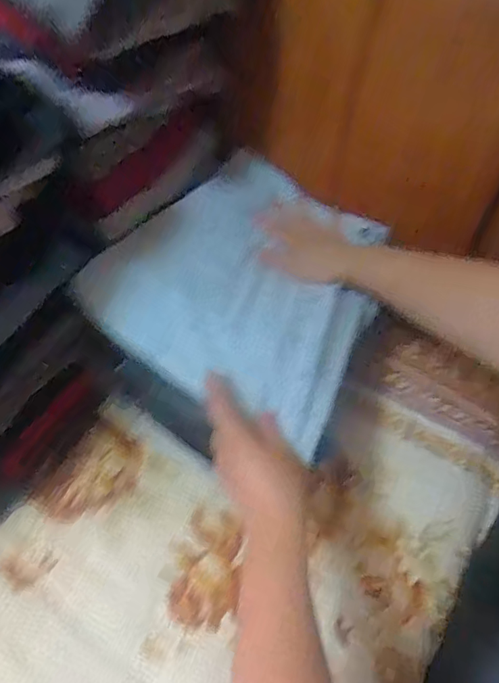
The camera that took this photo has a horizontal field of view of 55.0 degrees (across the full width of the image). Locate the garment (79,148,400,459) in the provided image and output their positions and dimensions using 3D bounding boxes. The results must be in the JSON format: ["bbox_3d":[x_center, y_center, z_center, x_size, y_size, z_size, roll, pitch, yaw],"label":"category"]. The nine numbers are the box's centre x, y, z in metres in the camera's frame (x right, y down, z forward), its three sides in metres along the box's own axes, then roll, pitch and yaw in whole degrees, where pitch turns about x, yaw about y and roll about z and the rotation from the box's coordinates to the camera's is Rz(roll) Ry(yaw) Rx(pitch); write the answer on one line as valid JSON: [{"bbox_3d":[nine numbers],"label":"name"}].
[{"bbox_3d":[0.003,-0.084,0.539,0.303,0.028,0.327,26,59,18],"label":"garment"}]

